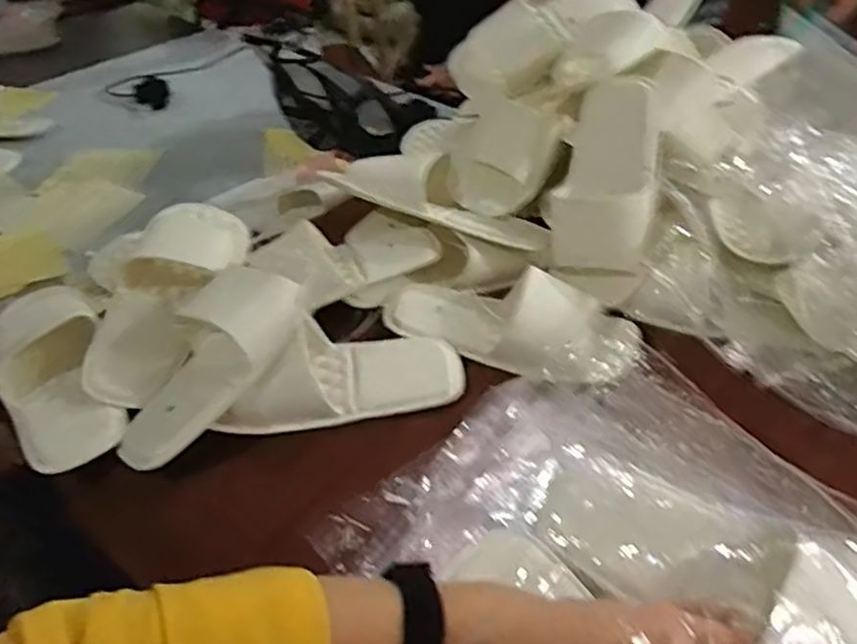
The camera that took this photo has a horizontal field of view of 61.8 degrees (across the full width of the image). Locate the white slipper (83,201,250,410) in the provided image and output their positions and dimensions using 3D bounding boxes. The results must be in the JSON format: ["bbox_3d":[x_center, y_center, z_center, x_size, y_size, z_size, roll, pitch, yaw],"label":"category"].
[{"bbox_3d":[-0.245,-0.027,0.669,0.087,0.060,0.218,10,58,13],"label":"white slipper"}]

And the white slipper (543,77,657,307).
[{"bbox_3d":[0.179,-0.134,0.729,0.101,0.055,0.224,8,85,11],"label":"white slipper"}]

